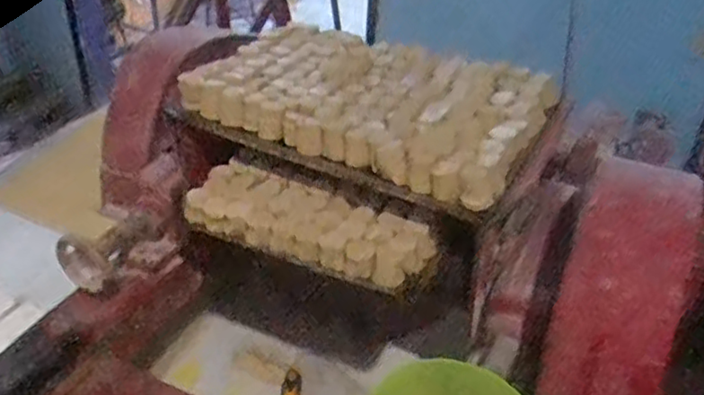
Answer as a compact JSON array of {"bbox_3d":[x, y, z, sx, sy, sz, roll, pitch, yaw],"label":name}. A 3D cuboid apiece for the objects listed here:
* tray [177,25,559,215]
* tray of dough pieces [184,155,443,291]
[{"bbox_3d":[0.026,-0.137,0.924,0.471,0.056,0.320,19,37,23],"label":"tray"},{"bbox_3d":[-0.052,0.028,0.821,0.303,0.057,0.106,17,36,20],"label":"tray of dough pieces"}]

